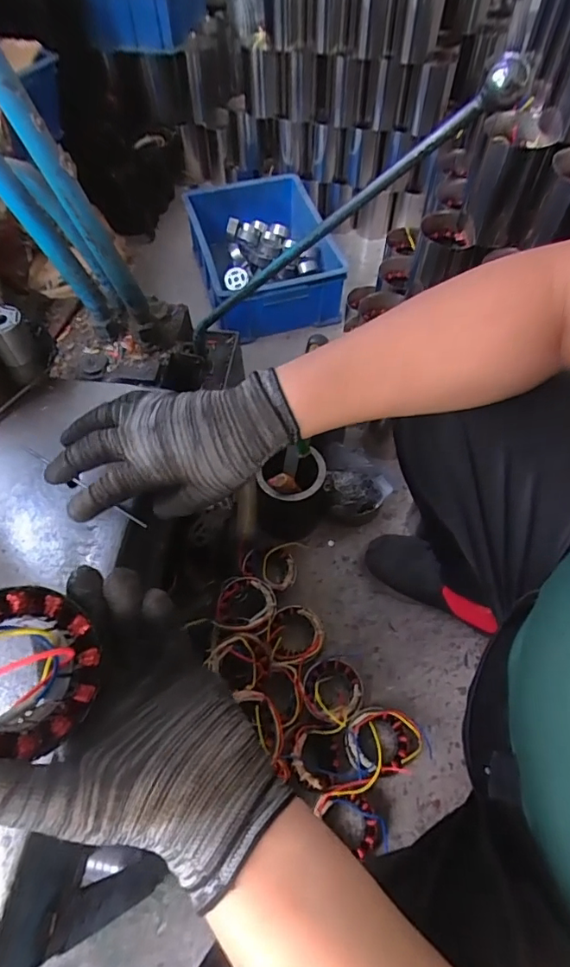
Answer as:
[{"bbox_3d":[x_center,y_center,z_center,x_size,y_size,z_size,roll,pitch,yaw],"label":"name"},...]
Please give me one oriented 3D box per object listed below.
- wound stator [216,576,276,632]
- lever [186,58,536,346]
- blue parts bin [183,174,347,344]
[{"bbox_3d":[-0.058,0.186,0.779,0.087,0.039,0.089,2,59,2],"label":"wound stator"},{"bbox_3d":[0.019,-0.234,0.501,0.031,0.437,0.028,37,56,-28],"label":"lever"},{"bbox_3d":[-0.057,-0.572,1.239,0.310,0.167,0.428,-12,59,-6],"label":"blue parts bin"}]

